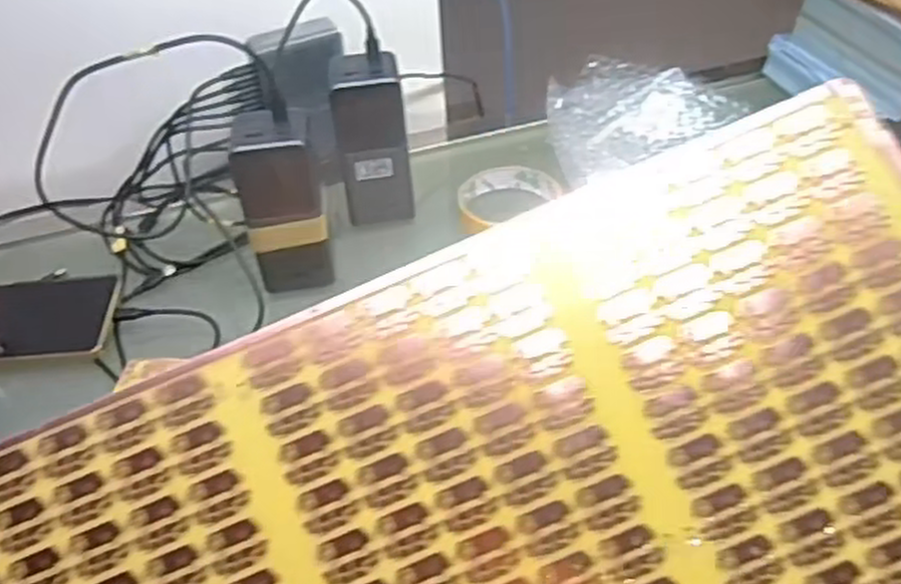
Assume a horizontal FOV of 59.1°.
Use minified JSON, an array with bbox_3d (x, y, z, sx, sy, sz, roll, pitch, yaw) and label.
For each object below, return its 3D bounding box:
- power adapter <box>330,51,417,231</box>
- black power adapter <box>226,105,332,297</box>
[{"bbox_3d":[-0.062,-0.115,0.618,0.055,0.127,0.044,-12,44,-8],"label":"power adapter"},{"bbox_3d":[-0.118,-0.062,0.565,0.056,0.124,0.044,-9,43,-4],"label":"black power adapter"}]

